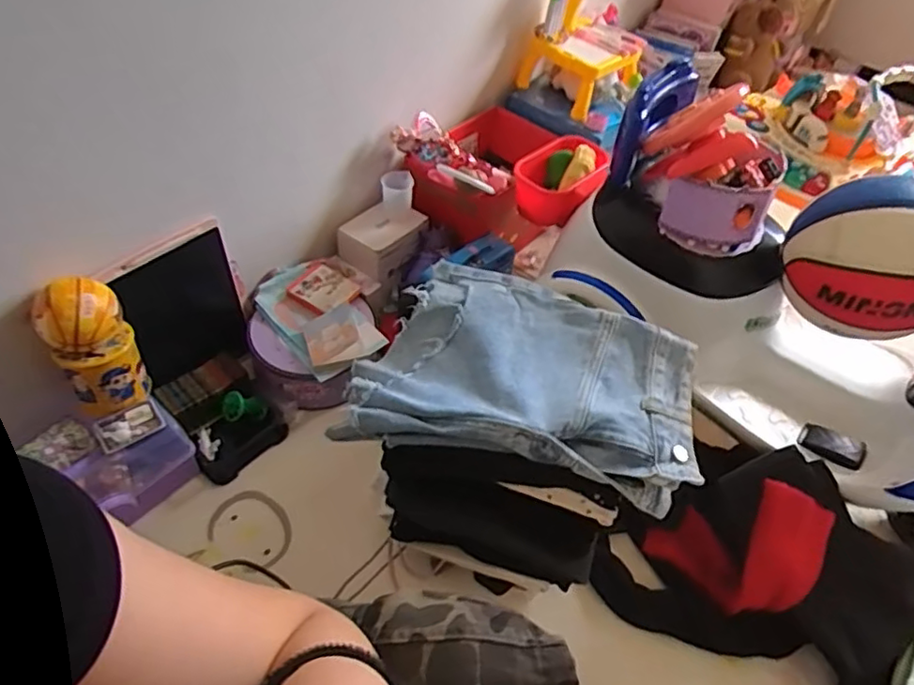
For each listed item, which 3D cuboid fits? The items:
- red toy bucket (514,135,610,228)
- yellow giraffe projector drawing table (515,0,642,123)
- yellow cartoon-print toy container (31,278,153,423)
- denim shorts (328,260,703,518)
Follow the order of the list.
[{"bbox_3d":[0.182,-0.285,1.043,0.137,0.097,0.165,20,50,11],"label":"red toy bucket"},{"bbox_3d":[0.259,-0.627,1.172,0.205,0.280,0.178,32,53,20],"label":"yellow giraffe projector drawing table"},{"bbox_3d":[-0.456,0.006,0.762,0.087,0.168,0.082,-24,56,-25],"label":"yellow cartoon-print toy container"},{"bbox_3d":[0.079,0.040,0.660,0.346,0.057,0.241,16,50,7],"label":"denim shorts"}]

